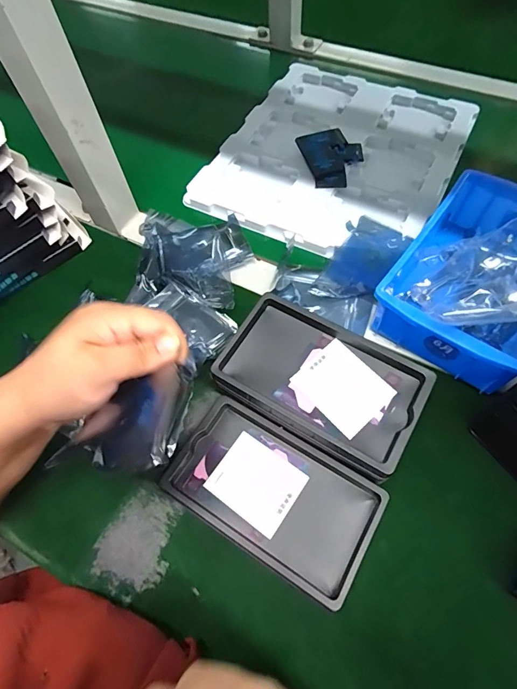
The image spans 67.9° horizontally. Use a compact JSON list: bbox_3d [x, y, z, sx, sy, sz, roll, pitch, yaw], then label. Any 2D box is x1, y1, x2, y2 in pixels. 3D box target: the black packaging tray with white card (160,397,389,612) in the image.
[{"bbox_3d":[0.010,0.116,0.304,0.157,0.013,0.092,28,68,16],"label":"black packaging tray with white card"}]

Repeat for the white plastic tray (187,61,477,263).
[{"bbox_3d":[0.103,-0.247,0.496,0.271,0.031,0.316,24,65,13],"label":"white plastic tray"}]

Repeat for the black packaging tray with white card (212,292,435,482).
[{"bbox_3d":[0.051,0.027,0.315,0.155,0.019,0.100,28,66,17],"label":"black packaging tray with white card"}]

